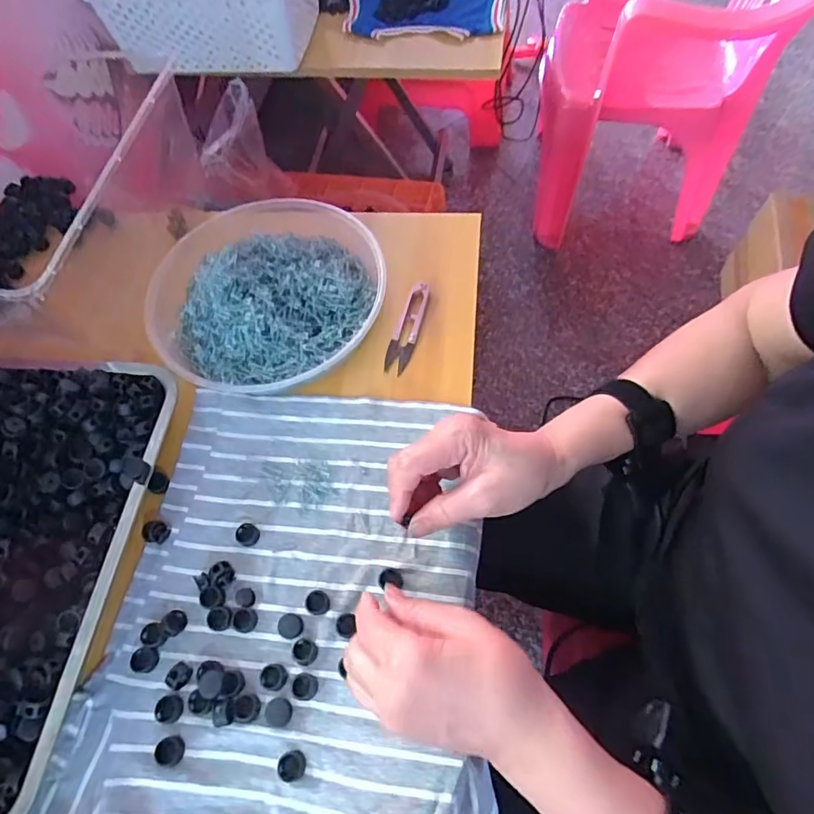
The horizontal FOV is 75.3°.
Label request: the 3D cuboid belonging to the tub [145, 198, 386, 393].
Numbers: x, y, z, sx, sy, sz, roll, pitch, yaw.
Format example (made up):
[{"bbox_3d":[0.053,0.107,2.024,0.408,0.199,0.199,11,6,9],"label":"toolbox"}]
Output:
[{"bbox_3d":[-0.137,-0.119,0.499,0.216,0.075,0.217,-2,63,3],"label":"tub"}]

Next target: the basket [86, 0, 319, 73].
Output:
[{"bbox_3d":[-0.297,-0.621,0.805,0.305,0.107,0.191,6,63,8],"label":"basket"}]

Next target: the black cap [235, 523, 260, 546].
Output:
[{"bbox_3d":[-0.128,0.102,0.423,0.018,0.006,0.017,-2,63,3],"label":"black cap"}]

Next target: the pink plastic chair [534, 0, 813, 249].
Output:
[{"bbox_3d":[0.521,-0.730,1.034,0.453,0.623,0.514,8,64,8],"label":"pink plastic chair"}]

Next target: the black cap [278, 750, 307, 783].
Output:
[{"bbox_3d":[-0.077,0.238,0.350,0.019,0.005,0.017,-22,64,-8],"label":"black cap"}]

